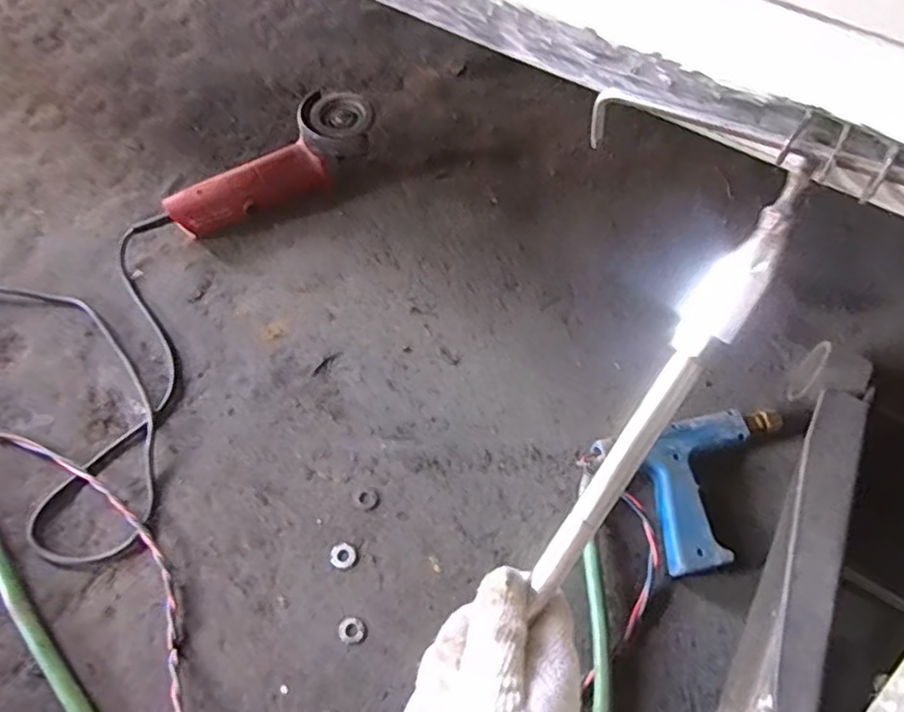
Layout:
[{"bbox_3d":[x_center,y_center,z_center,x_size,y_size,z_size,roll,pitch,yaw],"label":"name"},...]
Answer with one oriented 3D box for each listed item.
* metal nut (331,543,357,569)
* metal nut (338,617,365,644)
[{"bbox_3d":[-0.110,0.202,0.634,0.025,0.004,0.024,1,63,-2],"label":"metal nut"},{"bbox_3d":[-0.096,0.263,0.601,0.024,0.004,0.024,1,63,-2],"label":"metal nut"}]

